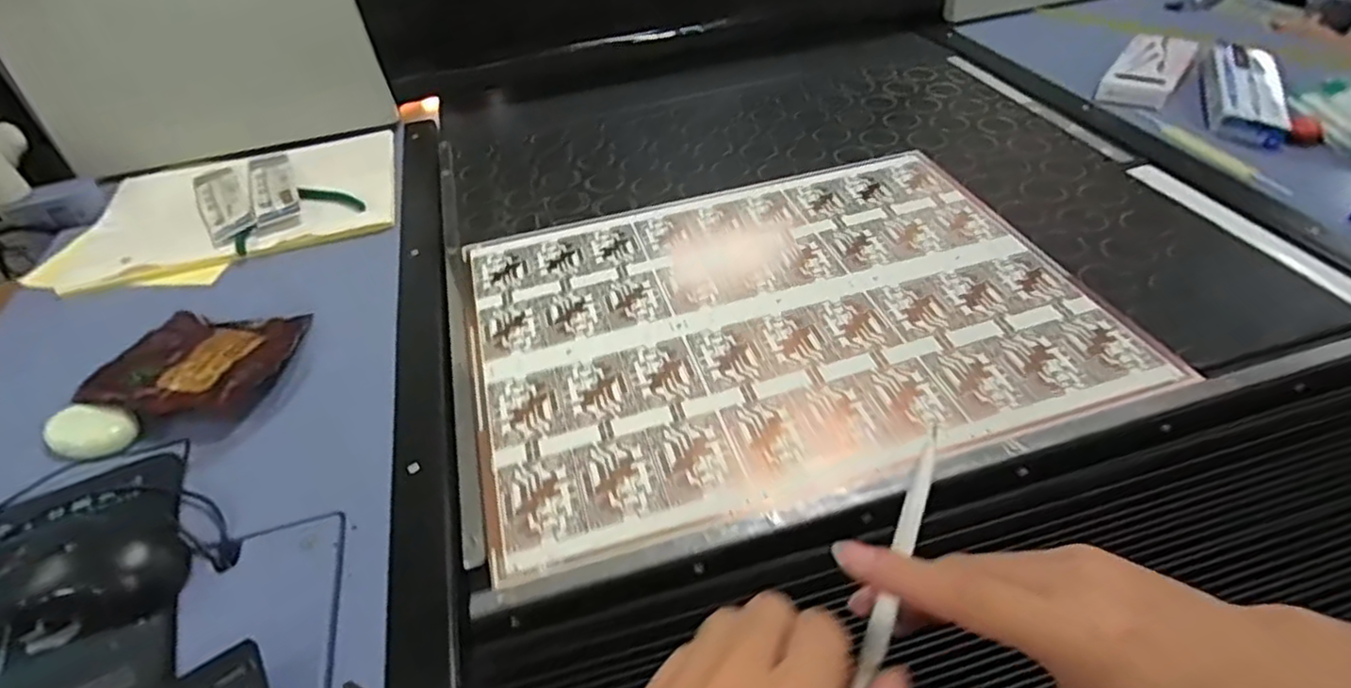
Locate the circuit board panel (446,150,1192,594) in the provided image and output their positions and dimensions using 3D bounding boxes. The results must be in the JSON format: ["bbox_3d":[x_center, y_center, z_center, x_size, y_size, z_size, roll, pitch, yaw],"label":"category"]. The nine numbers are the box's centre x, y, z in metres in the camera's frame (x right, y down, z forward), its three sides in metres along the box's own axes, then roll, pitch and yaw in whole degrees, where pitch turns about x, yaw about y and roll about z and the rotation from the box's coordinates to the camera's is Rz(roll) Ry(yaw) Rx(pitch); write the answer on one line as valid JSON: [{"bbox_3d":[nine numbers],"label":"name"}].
[{"bbox_3d":[0.079,-0.034,0.570,0.480,0.008,0.368,-13,43,-10],"label":"circuit board panel"}]

